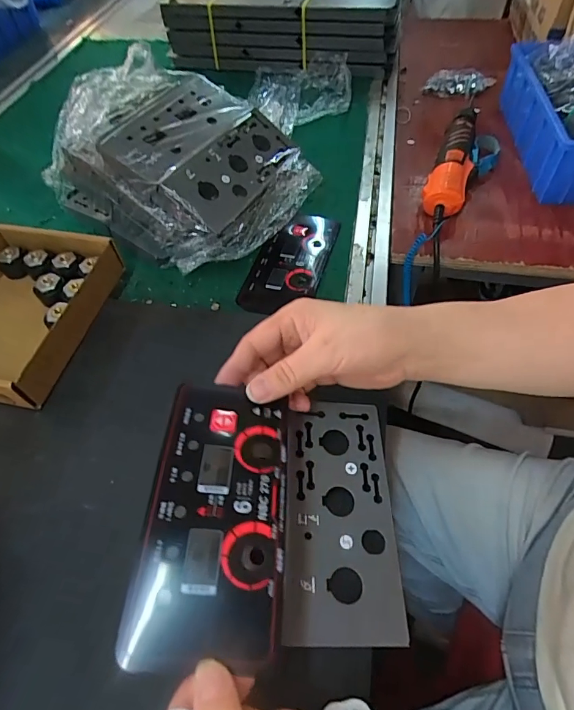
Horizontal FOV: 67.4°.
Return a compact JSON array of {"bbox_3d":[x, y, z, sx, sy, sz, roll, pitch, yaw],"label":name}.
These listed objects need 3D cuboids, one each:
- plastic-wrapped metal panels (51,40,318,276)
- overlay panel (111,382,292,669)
[{"bbox_3d":[-0.108,-0.211,0.460,0.262,0.113,0.185,29,61,22],"label":"plastic-wrapped metal panels"},{"bbox_3d":[-0.037,0.080,0.232,0.071,0.007,0.144,5,51,-2],"label":"overlay panel"}]

